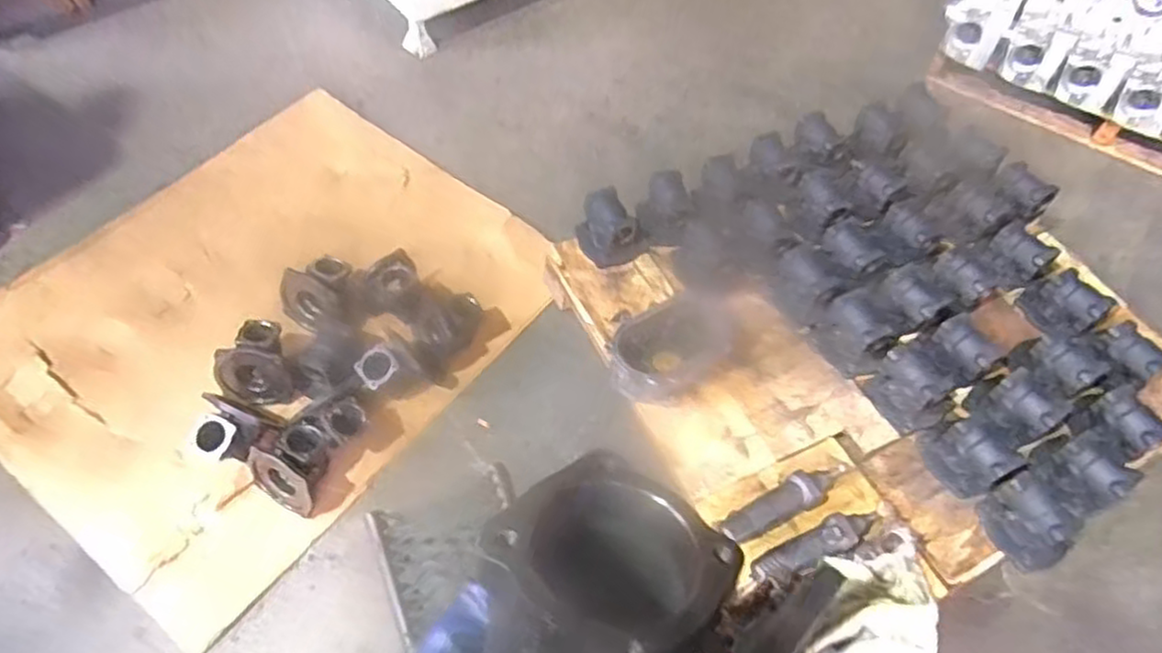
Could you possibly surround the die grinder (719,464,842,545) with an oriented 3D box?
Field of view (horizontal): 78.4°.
[{"bbox_3d":[0.409,0.328,1.379,0.278,0.068,0.072,-26,62,-18],"label":"die grinder"}]

